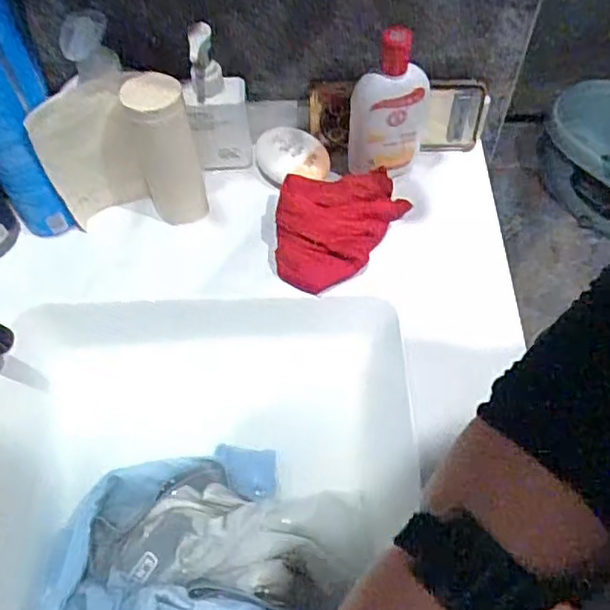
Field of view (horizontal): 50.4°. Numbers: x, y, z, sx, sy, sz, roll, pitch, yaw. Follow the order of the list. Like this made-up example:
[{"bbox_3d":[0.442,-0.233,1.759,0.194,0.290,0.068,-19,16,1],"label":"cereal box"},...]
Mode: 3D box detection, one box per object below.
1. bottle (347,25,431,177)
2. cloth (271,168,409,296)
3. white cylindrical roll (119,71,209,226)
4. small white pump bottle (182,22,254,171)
[{"bbox_3d":[0.078,-0.182,0.586,0.063,0.133,0.067,13,60,9],"label":"bottle"},{"bbox_3d":[0.034,-0.069,0.582,0.120,0.055,0.103,-2,58,0],"label":"cloth"},{"bbox_3d":[-0.119,-0.125,0.566,0.048,0.157,0.045,0,58,1],"label":"white cylindrical roll"},{"bbox_3d":[-0.080,-0.179,0.593,0.054,0.154,0.031,-12,59,-7],"label":"small white pump bottle"}]

